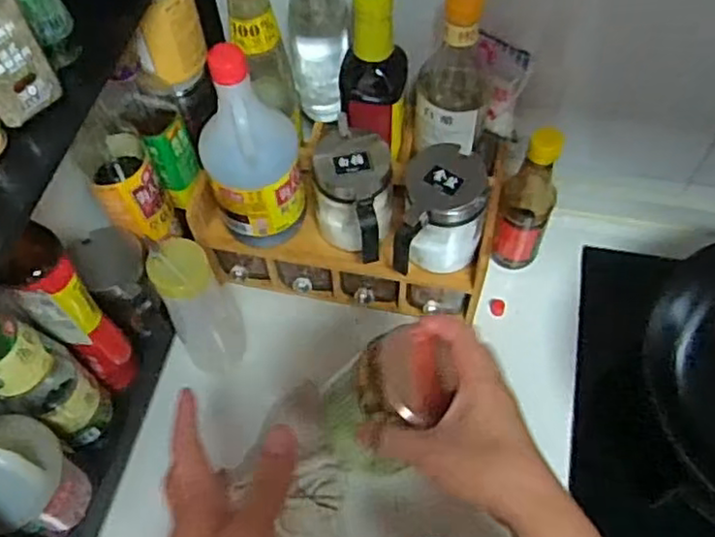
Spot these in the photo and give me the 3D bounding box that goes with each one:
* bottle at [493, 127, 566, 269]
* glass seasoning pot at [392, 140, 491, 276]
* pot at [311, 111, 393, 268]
[{"bbox_3d":[0.175,-0.066,0.692,0.054,0.189,0.045,18,61,11],"label":"bottle"},{"bbox_3d":[0.079,-0.049,0.626,0.075,0.101,0.096,9,60,6],"label":"glass seasoning pot"},{"bbox_3d":[-0.004,-0.064,0.639,0.073,0.102,0.102,1,59,1],"label":"pot"}]

